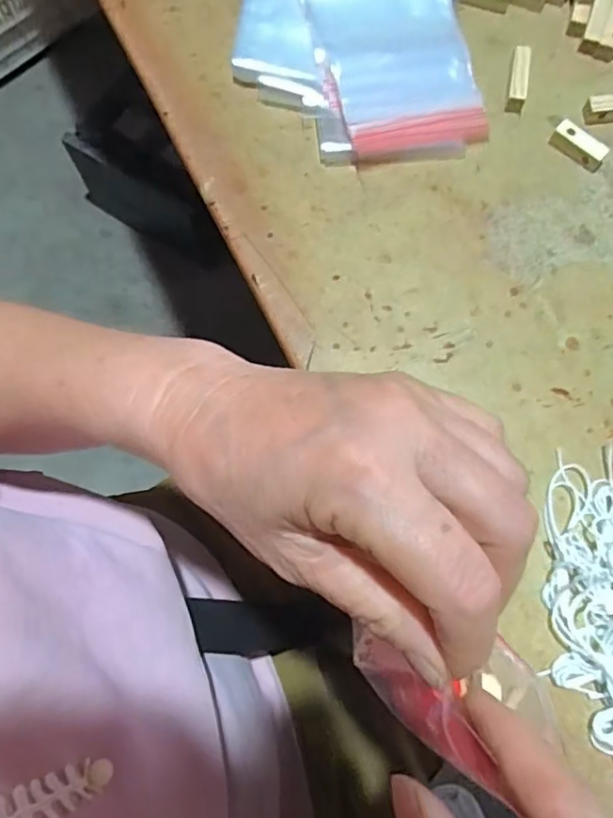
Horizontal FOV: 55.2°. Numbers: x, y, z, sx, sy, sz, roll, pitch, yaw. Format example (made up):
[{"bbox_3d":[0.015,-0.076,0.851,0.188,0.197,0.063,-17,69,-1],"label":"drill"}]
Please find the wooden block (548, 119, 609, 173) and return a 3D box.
[{"bbox_3d":[0.157,-0.151,0.337,0.032,0.011,0.014,37,78,10],"label":"wooden block"}]

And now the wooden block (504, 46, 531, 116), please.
[{"bbox_3d":[0.127,-0.197,0.351,0.011,0.012,0.041,12,75,4],"label":"wooden block"}]

